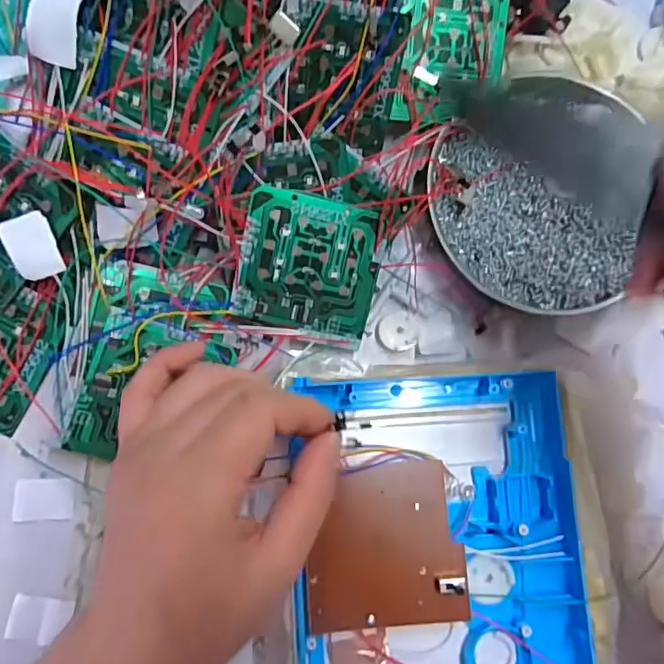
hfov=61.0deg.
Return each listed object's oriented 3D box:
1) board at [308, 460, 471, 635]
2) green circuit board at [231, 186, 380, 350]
[{"bbox_3d":[0.024,0.100,0.263,0.071,0.005,0.070,-6,78,-2],"label":"board"},{"bbox_3d":[-0.012,-0.033,0.292,0.071,0.004,0.071,10,102,-10],"label":"green circuit board"}]

